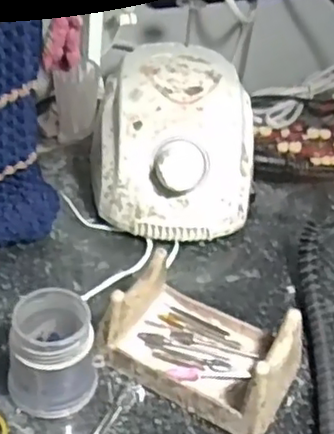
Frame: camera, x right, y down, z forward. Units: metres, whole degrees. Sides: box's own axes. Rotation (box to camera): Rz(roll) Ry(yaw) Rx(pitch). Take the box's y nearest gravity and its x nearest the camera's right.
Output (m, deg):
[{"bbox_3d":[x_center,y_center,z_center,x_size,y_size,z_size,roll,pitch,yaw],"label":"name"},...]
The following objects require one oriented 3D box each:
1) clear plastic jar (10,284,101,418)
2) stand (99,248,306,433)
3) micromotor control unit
[{"bbox_3d":[-0.056,0.067,0.323,0.041,0.050,0.041,5,39,-4],"label":"clear plastic jar"},{"bbox_3d":[0.021,0.065,0.344,0.095,0.043,0.064,27,43,22],"label":"stand"},{"bbox_3d":[0.003,-0.054,0.455,0.107,0.083,0.139,5,39,-4],"label":"micromotor control unit"}]

